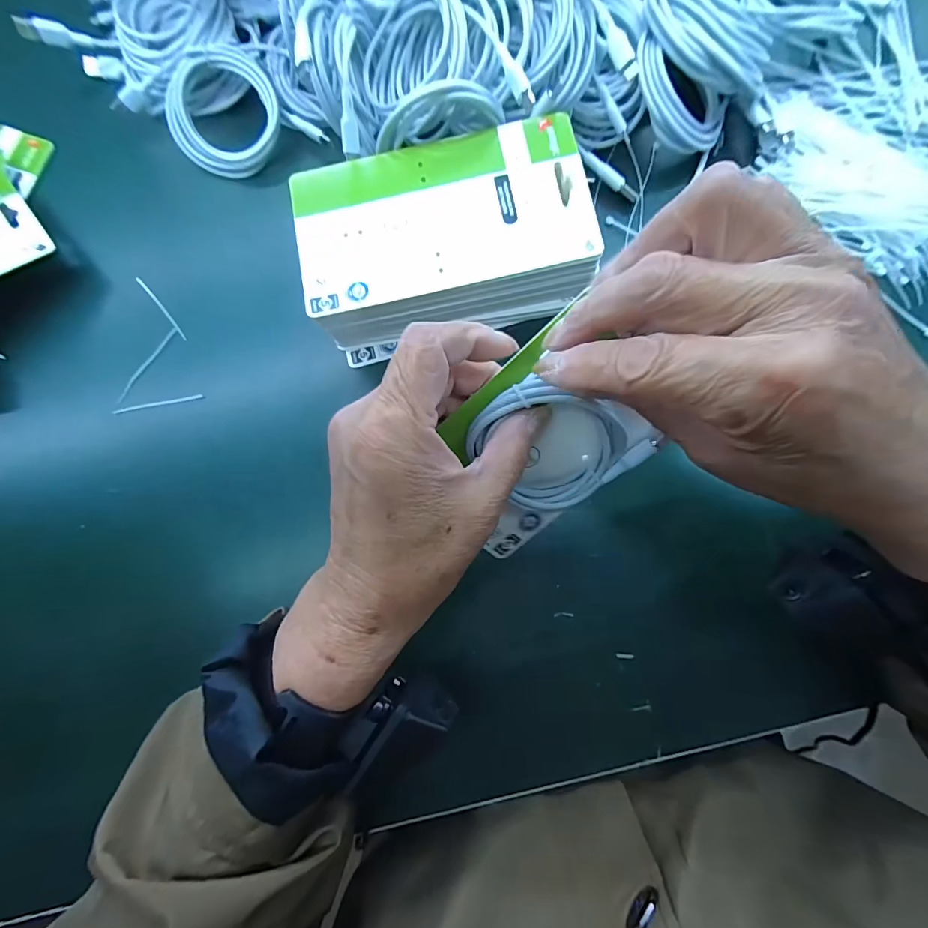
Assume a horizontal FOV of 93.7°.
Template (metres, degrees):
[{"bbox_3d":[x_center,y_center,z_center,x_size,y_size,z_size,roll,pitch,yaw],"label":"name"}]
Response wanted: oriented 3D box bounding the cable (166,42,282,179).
[{"bbox_3d":[-0.178,-0.260,0.325,0.081,0.020,0.073,-38,108,10],"label":"cable"}]

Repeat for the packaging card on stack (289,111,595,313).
[{"bbox_3d":[-0.015,-0.154,0.268,0.176,0.011,0.100,-12,82,3],"label":"packaging card on stack"}]

